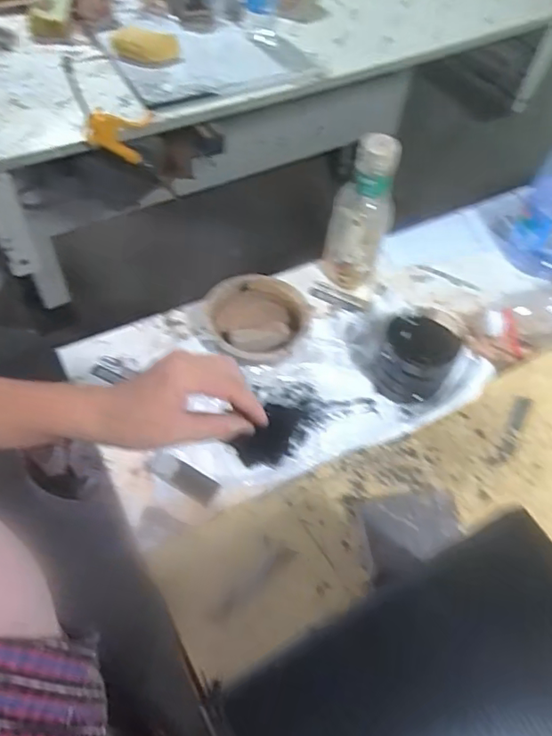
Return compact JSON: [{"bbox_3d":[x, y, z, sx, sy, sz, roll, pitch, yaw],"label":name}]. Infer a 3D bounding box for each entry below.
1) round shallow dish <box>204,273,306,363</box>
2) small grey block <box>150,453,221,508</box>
[{"bbox_3d":[-0.020,-0.054,0.720,0.120,0.042,0.127,2,56,-3],"label":"round shallow dish"},{"bbox_3d":[-0.096,0.115,0.602,0.074,0.009,0.026,29,58,14],"label":"small grey block"}]

